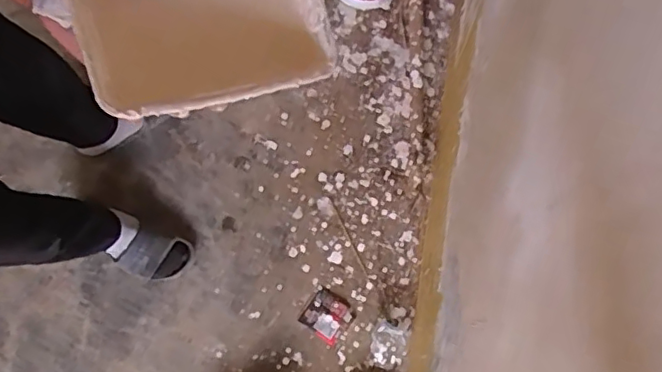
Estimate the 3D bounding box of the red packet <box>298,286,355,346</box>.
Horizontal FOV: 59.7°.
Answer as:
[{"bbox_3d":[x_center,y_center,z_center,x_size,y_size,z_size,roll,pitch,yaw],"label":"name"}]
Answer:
[{"bbox_3d":[-0.010,0.275,1.218,0.092,0.006,0.088,35,86,5],"label":"red packet"}]

